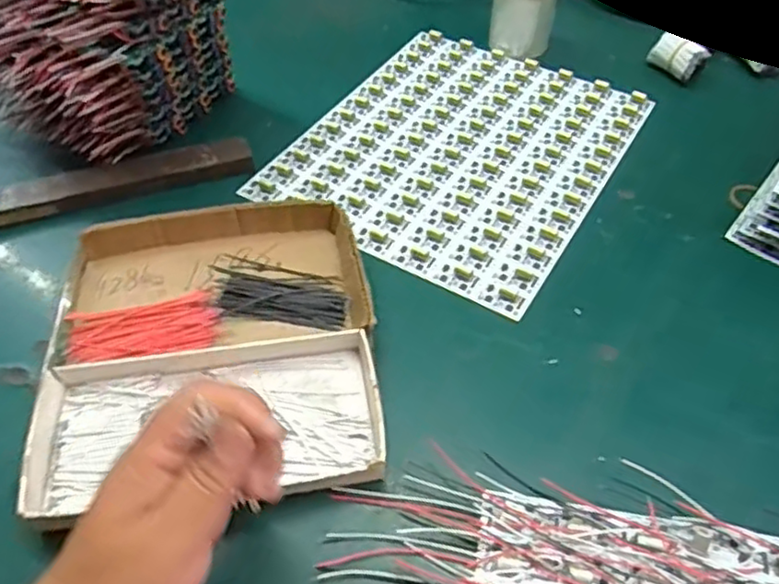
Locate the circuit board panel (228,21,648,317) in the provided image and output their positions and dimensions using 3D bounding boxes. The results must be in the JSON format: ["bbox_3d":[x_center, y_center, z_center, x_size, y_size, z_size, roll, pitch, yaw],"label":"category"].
[{"bbox_3d":[0.059,-0.124,0.554,0.240,0.006,0.281,26,57,21],"label":"circuit board panel"}]

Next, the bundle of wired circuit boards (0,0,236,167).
[{"bbox_3d":[-0.226,-0.204,0.520,0.166,0.149,0.145,15,54,14],"label":"bundle of wired circuit boards"}]

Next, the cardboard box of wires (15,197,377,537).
[{"bbox_3d":[-0.110,0.030,0.412,0.192,0.028,0.211,-9,52,-5],"label":"cardboard box of wires"}]

